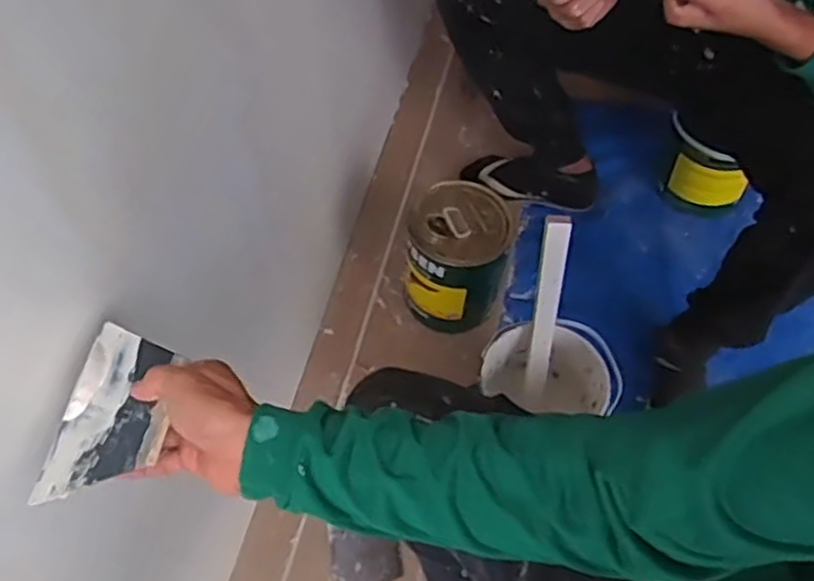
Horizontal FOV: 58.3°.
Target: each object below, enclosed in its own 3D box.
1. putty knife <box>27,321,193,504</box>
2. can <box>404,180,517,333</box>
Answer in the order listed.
[{"bbox_3d":[-0.214,0.089,0.539,0.094,0.012,0.135,-3,57,20],"label":"putty knife"},{"bbox_3d":[0.085,-0.049,1.196,0.154,0.213,0.160,-1,54,1],"label":"can"}]

